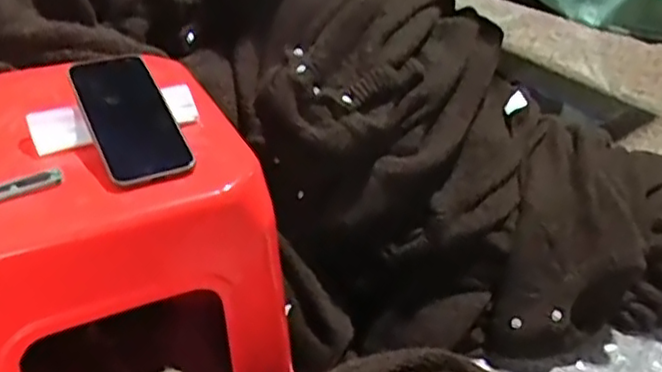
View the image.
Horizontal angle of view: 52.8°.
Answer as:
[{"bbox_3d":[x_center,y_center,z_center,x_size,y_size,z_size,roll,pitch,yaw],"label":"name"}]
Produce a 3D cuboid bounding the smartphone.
[{"bbox_3d":[-0.187,-0.067,0.617,0.073,0.012,0.168,-16,52,-27],"label":"smartphone"}]

